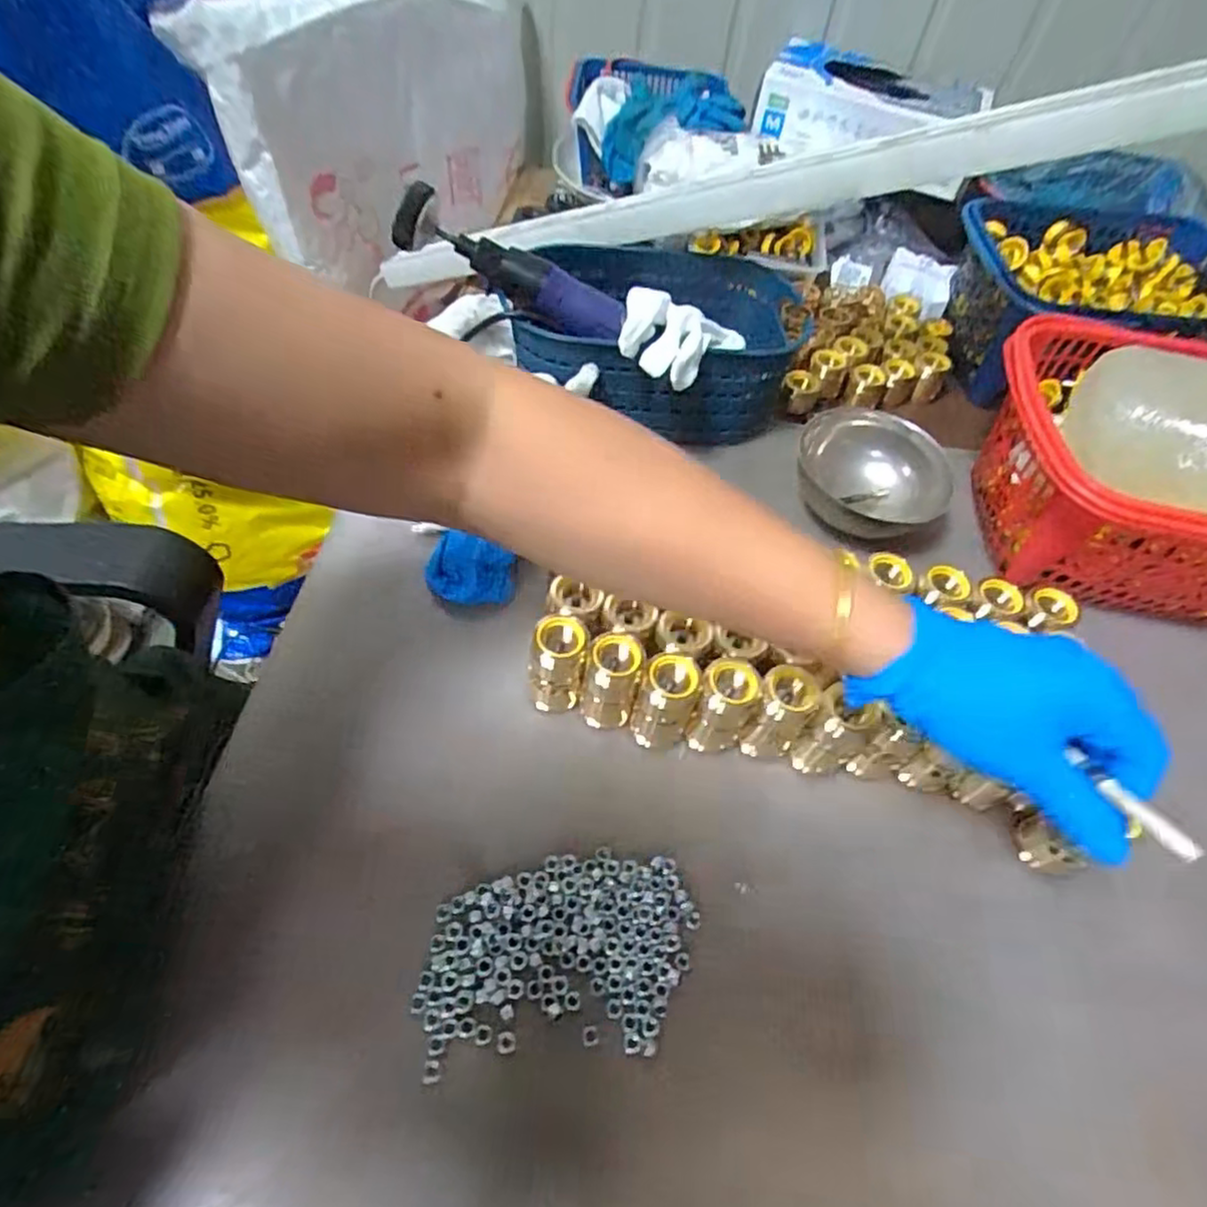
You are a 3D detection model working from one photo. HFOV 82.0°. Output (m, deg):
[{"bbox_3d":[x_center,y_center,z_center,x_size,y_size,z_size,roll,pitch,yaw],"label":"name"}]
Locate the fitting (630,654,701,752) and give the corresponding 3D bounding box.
[{"bbox_3d":[0.034,0.056,0.387,0.030,0.048,0.036,18,57,7],"label":"fitting"}]

